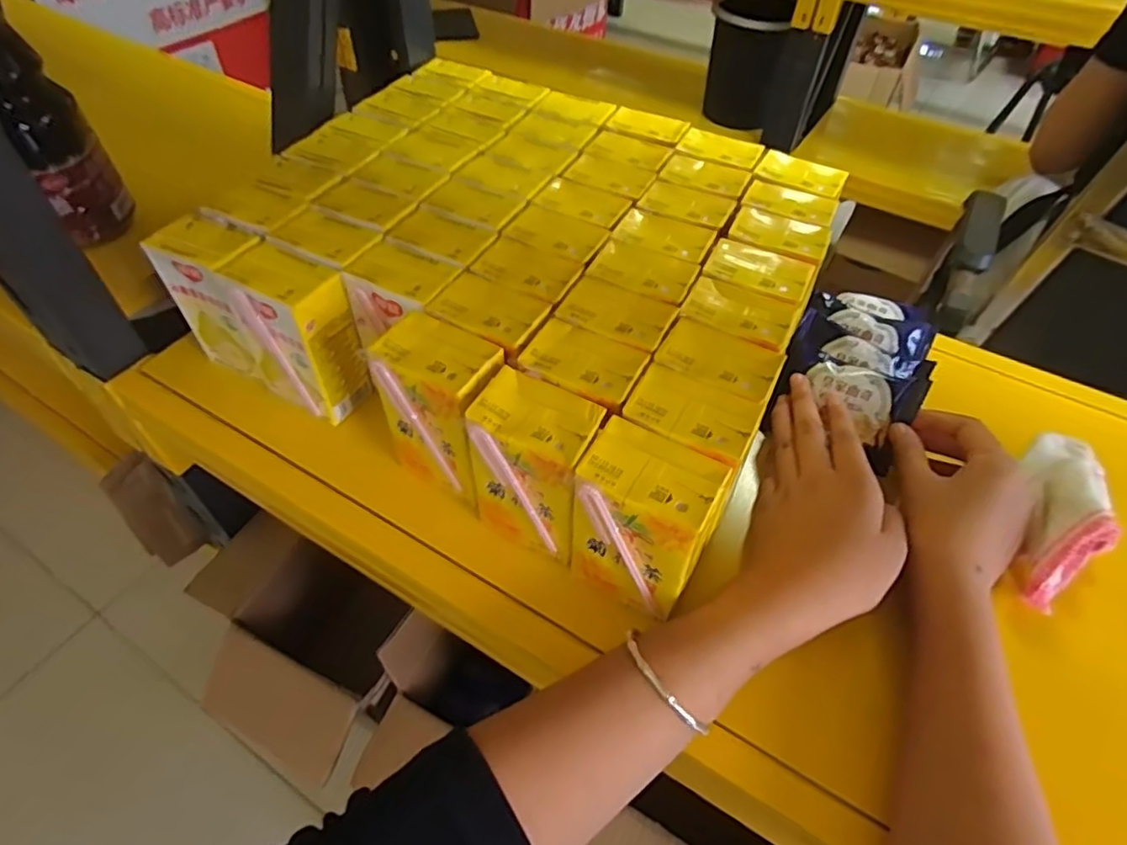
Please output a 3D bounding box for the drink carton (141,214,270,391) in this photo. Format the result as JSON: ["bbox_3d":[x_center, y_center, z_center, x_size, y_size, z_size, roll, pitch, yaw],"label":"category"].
[{"bbox_3d":[-0.237,-0.085,0.434,0.066,0.106,0.043,21,53,15],"label":"drink carton"}]

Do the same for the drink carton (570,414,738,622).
[{"bbox_3d":[0.042,0.053,0.320,0.066,0.091,0.046,22,53,16],"label":"drink carton"}]

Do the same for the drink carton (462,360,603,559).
[{"bbox_3d":[-0.015,0.028,0.345,0.065,0.098,0.047,23,53,16],"label":"drink carton"}]

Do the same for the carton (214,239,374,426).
[{"bbox_3d":[-0.175,-0.058,0.408,0.069,0.099,0.051,28,55,20],"label":"carton"}]

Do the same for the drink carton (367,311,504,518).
[{"bbox_3d":[-0.070,-0.006,0.367,0.065,0.096,0.048,24,54,17],"label":"drink carton"}]

